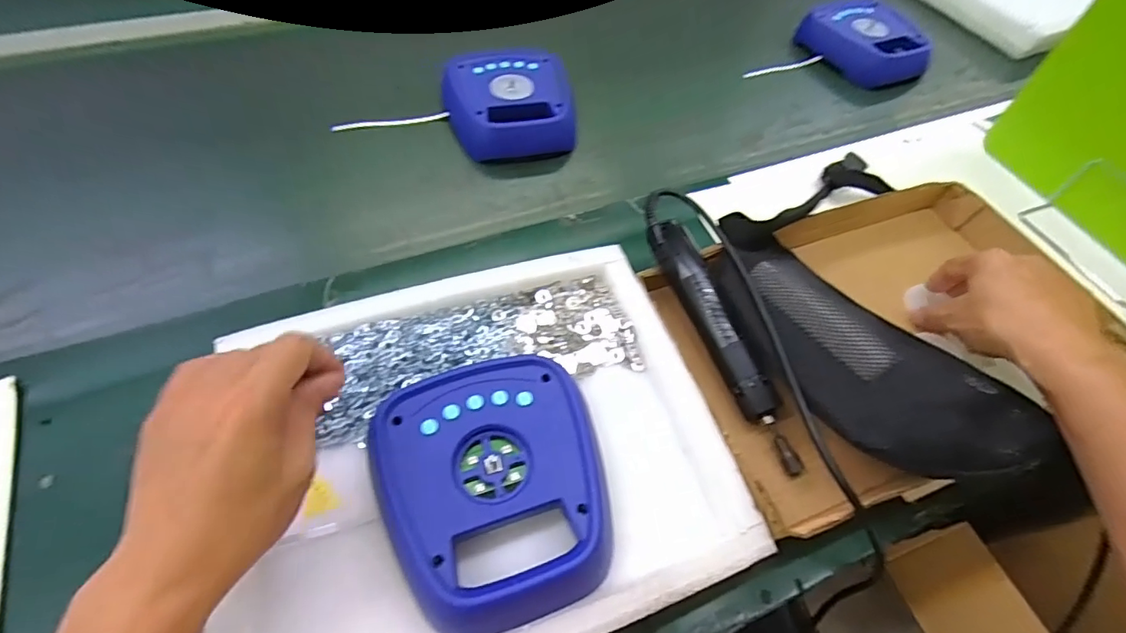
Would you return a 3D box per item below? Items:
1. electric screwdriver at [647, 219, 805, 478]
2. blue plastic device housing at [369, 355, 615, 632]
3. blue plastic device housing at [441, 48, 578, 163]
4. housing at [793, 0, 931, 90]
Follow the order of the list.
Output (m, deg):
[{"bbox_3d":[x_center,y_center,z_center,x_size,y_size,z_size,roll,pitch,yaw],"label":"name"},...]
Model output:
[{"bbox_3d":[0.142,0.017,0.460,0.037,0.048,0.242,-16,59,-15],"label":"electric screwdriver"},{"bbox_3d":[-0.047,0.116,0.368,0.147,0.035,0.175,-16,59,-15],"label":"blue plastic device housing"},{"bbox_3d":[-0.067,-0.273,0.657,0.154,0.048,0.168,-11,58,-11],"label":"blue plastic device housing"},{"bbox_3d":[0.463,-0.421,0.788,0.142,0.056,0.170,-24,62,-19],"label":"housing"}]

